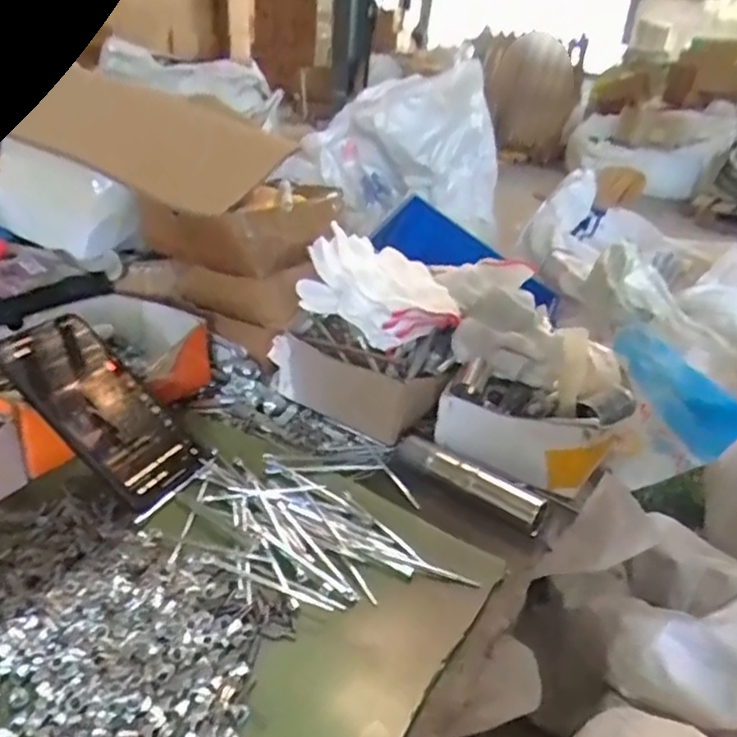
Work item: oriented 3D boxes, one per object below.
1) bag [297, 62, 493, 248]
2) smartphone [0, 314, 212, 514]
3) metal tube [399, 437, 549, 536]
[{"bbox_3d":[0.111,-0.604,1.755,0.455,0.429,0.323,21,31,26],"label":"bag"},{"bbox_3d":[-0.195,0.029,0.470,0.158,0.015,0.077,46,34,-1],"label":"smartphone"},{"bbox_3d":[0.077,0.087,0.492,0.125,0.024,0.020,25,33,32],"label":"metal tube"}]

